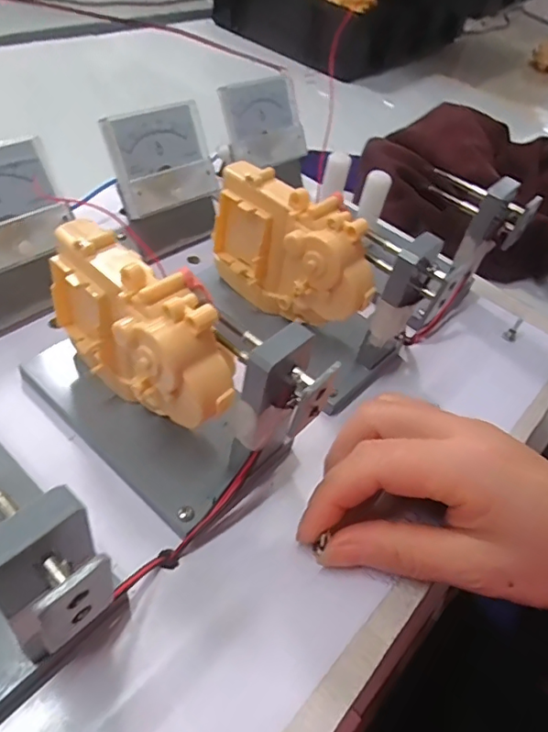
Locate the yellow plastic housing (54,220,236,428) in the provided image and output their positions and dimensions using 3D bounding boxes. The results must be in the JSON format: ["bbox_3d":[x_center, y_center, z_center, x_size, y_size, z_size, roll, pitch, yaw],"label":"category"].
[{"bbox_3d":[-0.056,-0.017,0.218,0.102,0.056,0.042,42,53,16],"label":"yellow plastic housing"}]

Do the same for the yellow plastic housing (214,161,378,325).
[{"bbox_3d":[0.009,-0.058,0.281,0.027,0.071,0.092,-32,61,-33],"label":"yellow plastic housing"}]

